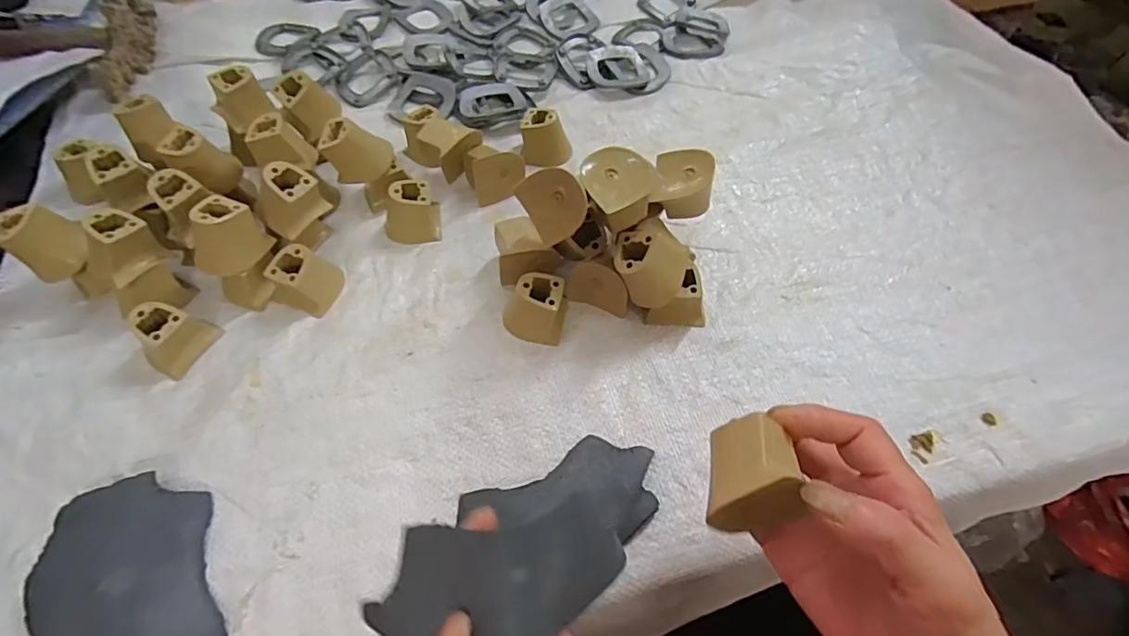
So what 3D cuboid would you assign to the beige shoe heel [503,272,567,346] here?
[{"bbox_3d":[-0.022,-0.009,0.373,0.042,0.037,0.038,7,58,5],"label":"beige shoe heel"}]

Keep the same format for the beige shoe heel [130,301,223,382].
[{"bbox_3d":[-0.269,0.011,0.360,0.032,0.038,0.044,24,61,15],"label":"beige shoe heel"}]

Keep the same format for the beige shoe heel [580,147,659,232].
[{"bbox_3d":[0.034,-0.085,0.350,0.047,0.032,0.050,-29,86,-15],"label":"beige shoe heel"}]

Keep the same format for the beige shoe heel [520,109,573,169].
[{"bbox_3d":[-0.016,-0.159,0.467,0.042,0.032,0.036,0,58,1],"label":"beige shoe heel"}]

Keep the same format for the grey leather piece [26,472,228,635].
[{"bbox_3d":[-0.237,0.147,0.285,0.083,0.018,0.124,-23,61,-13],"label":"grey leather piece"}]

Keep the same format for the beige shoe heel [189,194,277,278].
[{"bbox_3d":[-0.235,-0.058,0.364,0.036,0.044,0.042,21,61,13],"label":"beige shoe heel"}]

